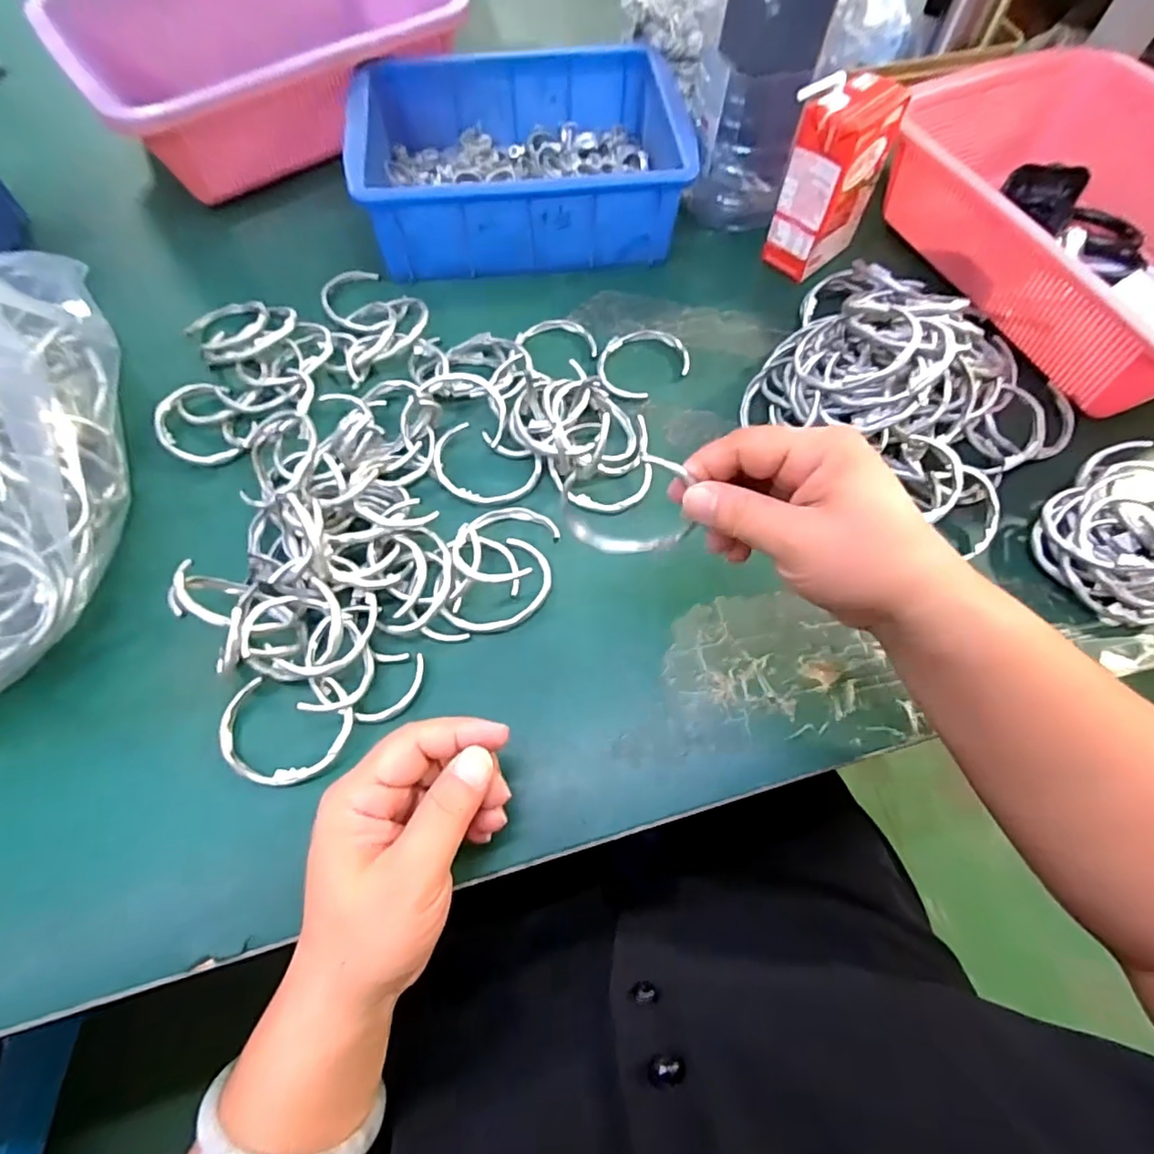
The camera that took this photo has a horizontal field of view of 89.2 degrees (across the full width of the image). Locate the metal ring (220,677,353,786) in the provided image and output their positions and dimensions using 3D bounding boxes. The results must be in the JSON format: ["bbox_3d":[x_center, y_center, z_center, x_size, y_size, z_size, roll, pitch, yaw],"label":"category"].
[{"bbox_3d":[-0.149,0.079,0.299,0.068,0.010,0.052,2,65,-1],"label":"metal ring"}]

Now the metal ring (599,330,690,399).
[{"bbox_3d":[0.044,-0.154,0.415,0.070,0.010,0.052,-33,70,-16],"label":"metal ring"}]

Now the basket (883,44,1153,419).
[{"bbox_3d":[0.375,-0.259,0.417,0.200,0.082,0.276,-17,67,-10],"label":"basket"}]

